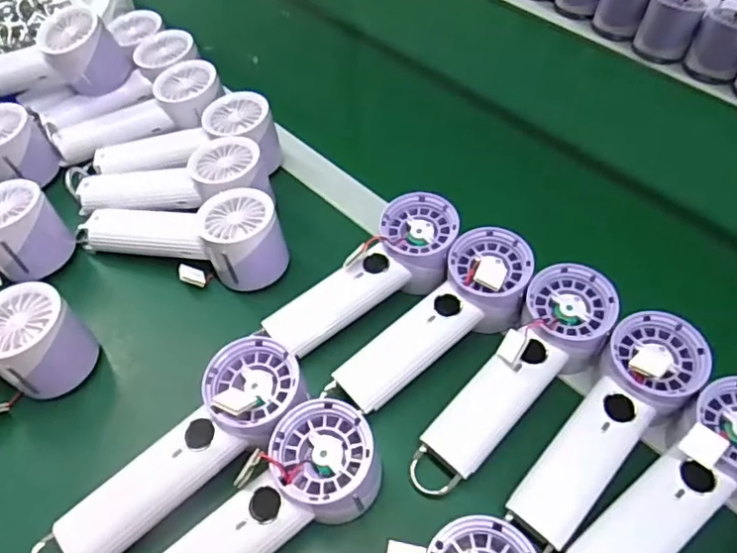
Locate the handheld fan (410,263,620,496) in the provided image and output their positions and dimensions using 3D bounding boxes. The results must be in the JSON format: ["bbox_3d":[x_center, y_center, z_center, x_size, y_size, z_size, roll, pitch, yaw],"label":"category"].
[{"bbox_3d":[0.104,0.076,0.425,0.065,0.053,0.198,39,75,26],"label":"handheld fan"}]

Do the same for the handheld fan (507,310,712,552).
[{"bbox_3d":[0.162,0.106,0.405,0.063,0.059,0.184,38,76,25],"label":"handheld fan"}]

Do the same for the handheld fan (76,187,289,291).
[{"bbox_3d":[-0.158,-0.042,0.499,0.181,0.061,0.064,15,53,11],"label":"handheld fan"}]

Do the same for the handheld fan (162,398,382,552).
[{"bbox_3d":[-0.073,0.159,0.349,0.068,0.060,0.190,38,61,25],"label":"handheld fan"}]

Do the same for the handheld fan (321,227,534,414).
[{"bbox_3d":[0.052,0.035,0.446,0.175,0.039,0.064,-39,61,-10],"label":"handheld fan"}]

